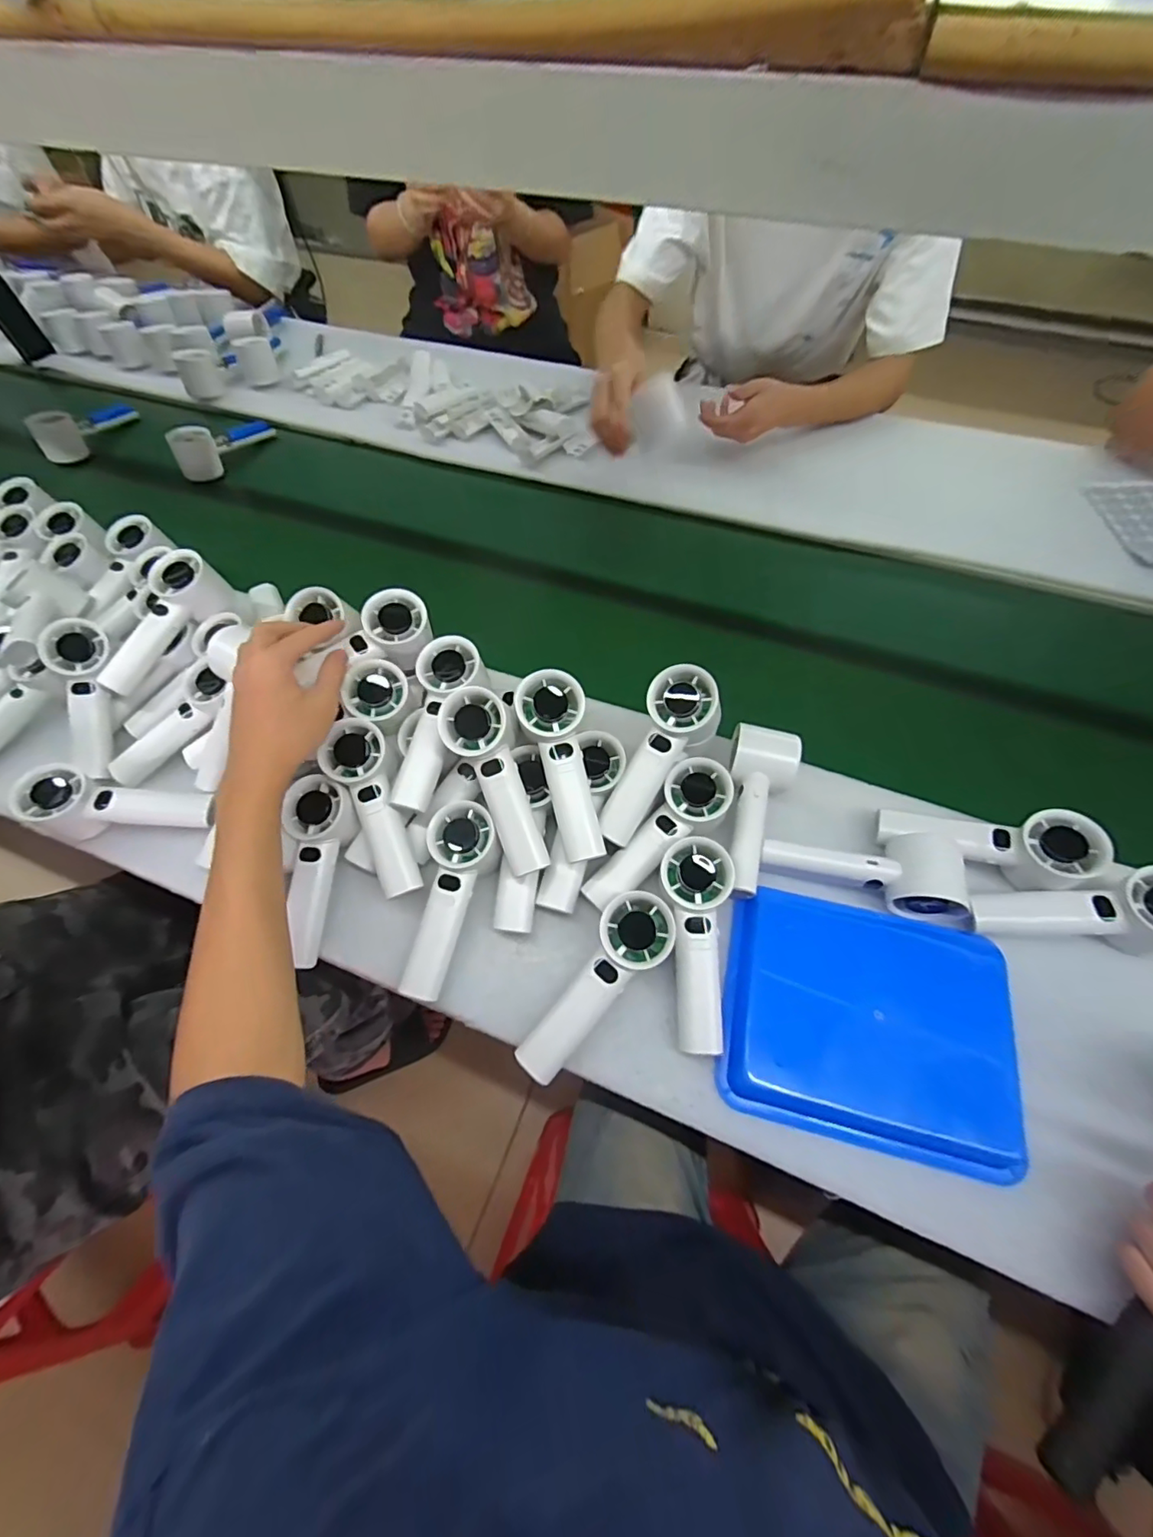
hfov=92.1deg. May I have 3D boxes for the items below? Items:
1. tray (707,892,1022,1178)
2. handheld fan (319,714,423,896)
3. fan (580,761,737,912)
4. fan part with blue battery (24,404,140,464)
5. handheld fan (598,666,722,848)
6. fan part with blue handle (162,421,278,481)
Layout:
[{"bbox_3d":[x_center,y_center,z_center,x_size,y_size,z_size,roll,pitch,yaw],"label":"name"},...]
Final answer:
[{"bbox_3d":[0.227,0.196,0.431,0.211,0.028,0.166,11,62,8],"label":"tray"},{"bbox_3d":[-0.177,0.037,0.494,0.053,0.042,0.155,-19,81,-9],"label":"handheld fan"},{"bbox_3d":[0.075,0.060,0.474,0.058,0.042,0.155,36,68,20],"label":"fan"},{"bbox_3d":[-0.775,-0.535,0.868,0.074,0.065,0.141,13,49,9],"label":"fan part with blue battery"},{"bbox_3d":[0.073,-0.010,0.493,0.059,0.063,0.161,29,96,17],"label":"handheld fan"},{"bbox_3d":[-0.533,-0.496,0.848,0.054,0.061,0.164,20,49,13],"label":"fan part with blue handle"}]

